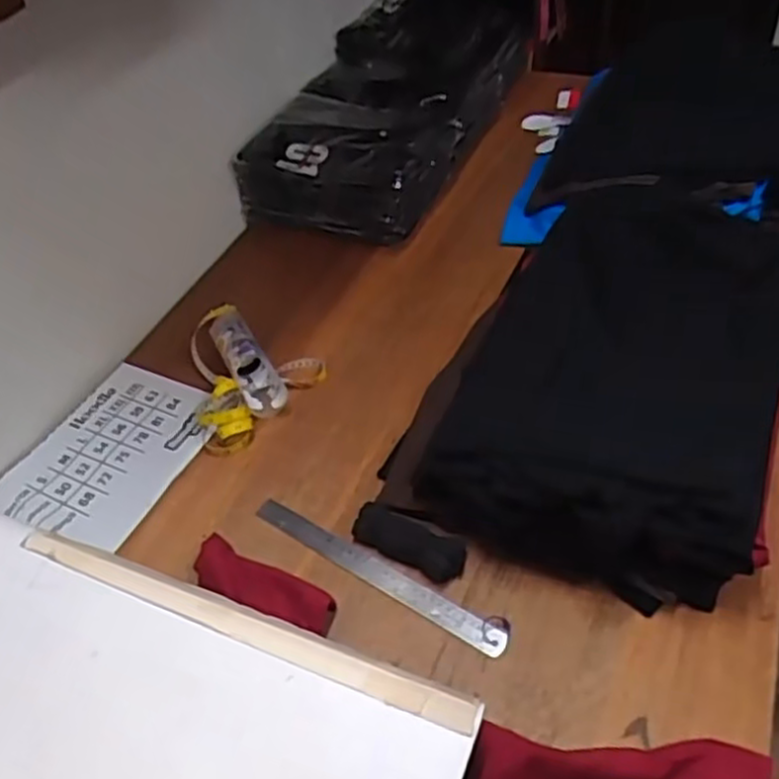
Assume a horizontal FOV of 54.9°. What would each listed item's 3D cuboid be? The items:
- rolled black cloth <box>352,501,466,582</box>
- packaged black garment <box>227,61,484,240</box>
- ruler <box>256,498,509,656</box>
[{"bbox_3d":[0.022,0.164,0.827,0.127,0.036,0.049,22,52,24],"label":"rolled black cloth"},{"bbox_3d":[-0.043,-0.408,1.294,0.308,0.142,0.337,16,50,20],"label":"packaged black garment"},{"bbox_3d":[-0.018,0.200,0.823,0.321,0.008,0.033,23,53,26],"label":"ruler"}]

